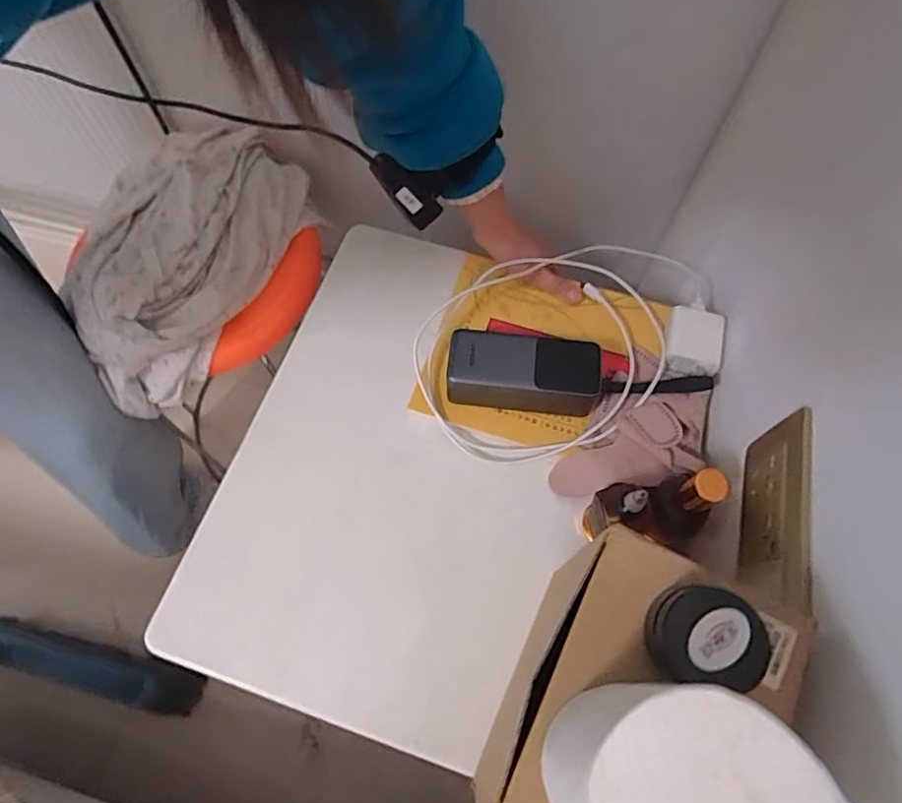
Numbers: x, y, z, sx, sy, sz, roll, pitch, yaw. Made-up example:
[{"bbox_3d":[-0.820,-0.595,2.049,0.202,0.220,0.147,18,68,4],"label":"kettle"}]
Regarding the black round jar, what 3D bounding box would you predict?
[{"bbox_3d":[0.116,0.106,0.252,0.044,0.033,0.044,0,66,0],"label":"black round jar"}]

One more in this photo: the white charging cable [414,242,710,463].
[{"bbox_3d":[0.107,-0.056,0.524,0.287,0.041,0.197,-11,66,-7],"label":"white charging cable"}]

